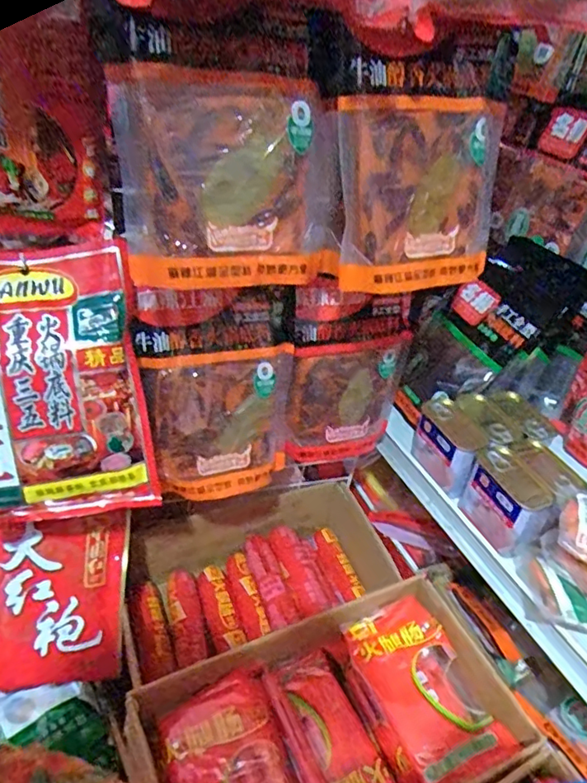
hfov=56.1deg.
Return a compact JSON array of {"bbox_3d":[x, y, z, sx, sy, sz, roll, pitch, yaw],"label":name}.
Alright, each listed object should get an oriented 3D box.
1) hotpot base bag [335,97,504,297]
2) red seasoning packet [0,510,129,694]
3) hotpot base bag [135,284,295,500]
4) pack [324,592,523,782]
[{"bbox_3d":[0.118,-0.174,0.491,0.162,0.153,0.028,-9,20,-20],"label":"hotpot base bag"},{"bbox_3d":[-0.279,0.235,0.615,0.170,0.194,0.012,2,2,-18],"label":"red seasoning packet"},{"bbox_3d":[-0.076,0.001,0.583,0.167,0.225,0.044,-7,15,-22],"label":"hotpot base bag"},{"bbox_3d":[0.131,0.316,0.583,0.118,0.057,0.167,-14,42,-24],"label":"pack"}]

